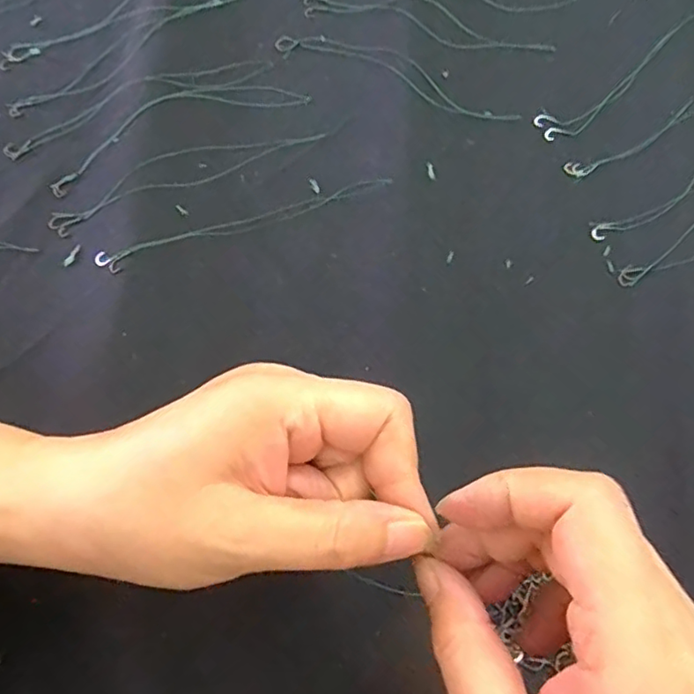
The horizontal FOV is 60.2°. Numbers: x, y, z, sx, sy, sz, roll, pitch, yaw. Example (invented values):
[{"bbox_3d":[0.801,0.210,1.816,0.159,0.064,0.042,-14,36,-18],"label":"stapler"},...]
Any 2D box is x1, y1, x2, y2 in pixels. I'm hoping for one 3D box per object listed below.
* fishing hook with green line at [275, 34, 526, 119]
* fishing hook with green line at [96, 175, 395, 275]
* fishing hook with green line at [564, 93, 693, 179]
[{"bbox_3d":[0.026,-0.153,0.336,0.141,0.004,0.021,24,73,8],"label":"fishing hook with green line"},{"bbox_3d":[-0.050,-0.064,0.301,0.150,0.009,0.013,-18,72,-6],"label":"fishing hook with green line"},{"bbox_3d":[0.183,-0.127,0.325,0.147,0.005,0.023,-32,74,-10],"label":"fishing hook with green line"}]

